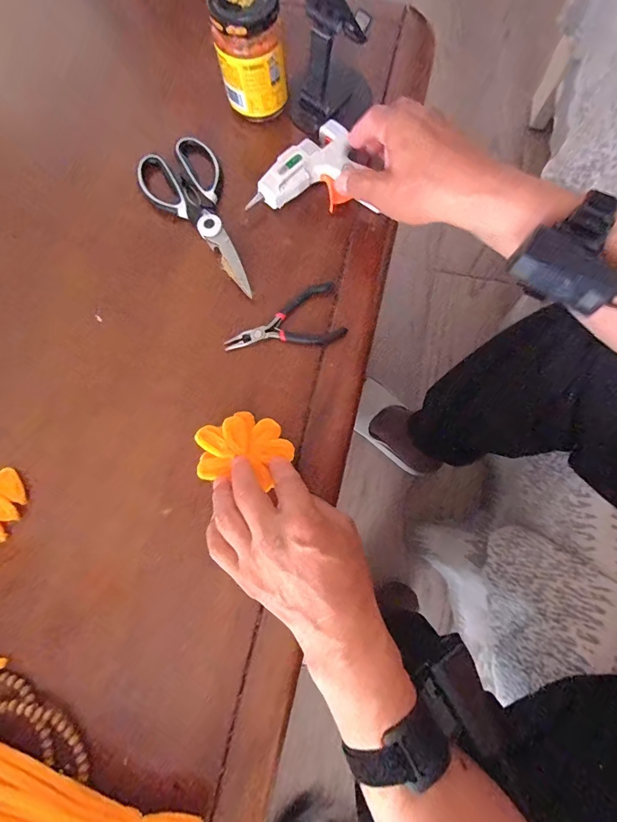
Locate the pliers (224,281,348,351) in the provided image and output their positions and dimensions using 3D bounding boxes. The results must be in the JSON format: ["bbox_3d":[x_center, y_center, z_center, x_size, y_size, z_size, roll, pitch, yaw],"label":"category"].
[{"bbox_3d":[-0.018,-0.079,0.388,0.121,0.007,0.061,-30,81,-4],"label":"pliers"}]

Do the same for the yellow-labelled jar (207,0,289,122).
[{"bbox_3d":[-0.055,-0.356,0.386,0.071,0.095,0.054,-10,80,0],"label":"yellow-labelled jar"}]

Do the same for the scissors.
[{"bbox_3d":[-0.104,-0.208,0.410,0.083,0.012,0.195,-35,81,-5],"label":"scissors"}]

